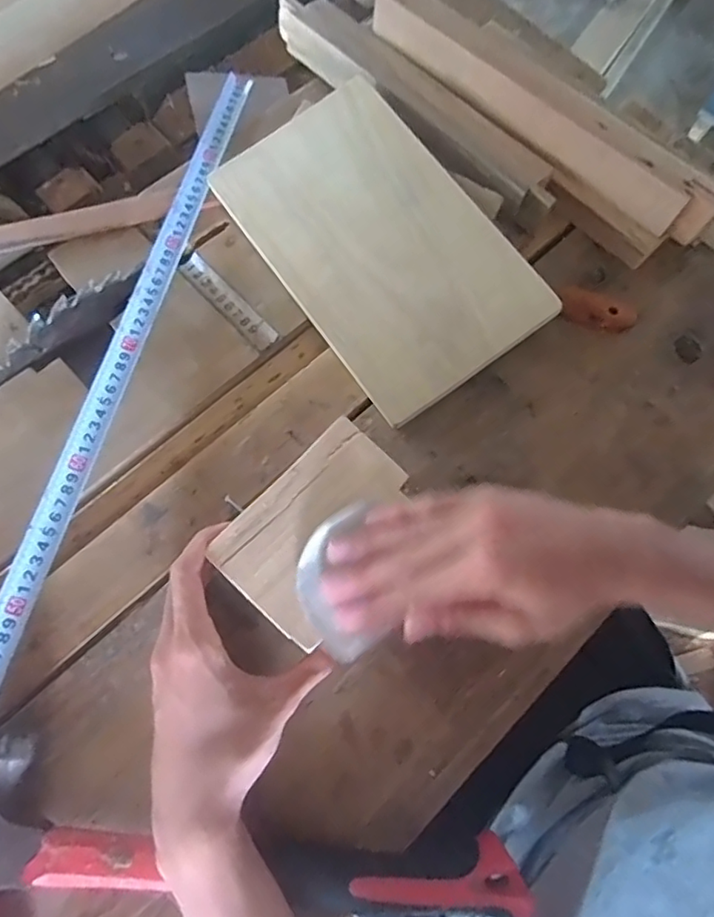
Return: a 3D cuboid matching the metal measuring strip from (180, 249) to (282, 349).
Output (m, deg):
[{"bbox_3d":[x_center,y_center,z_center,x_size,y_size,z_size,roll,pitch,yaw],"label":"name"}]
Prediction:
[{"bbox_3d":[-0.107,-0.130,0.485,0.022,0.004,0.107,-42,79,-14],"label":"metal measuring strip"}]

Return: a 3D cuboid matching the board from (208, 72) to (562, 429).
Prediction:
[{"bbox_3d":[0.016,-0.175,0.469,0.159,0.013,0.267,-36,78,0],"label":"board"}]

